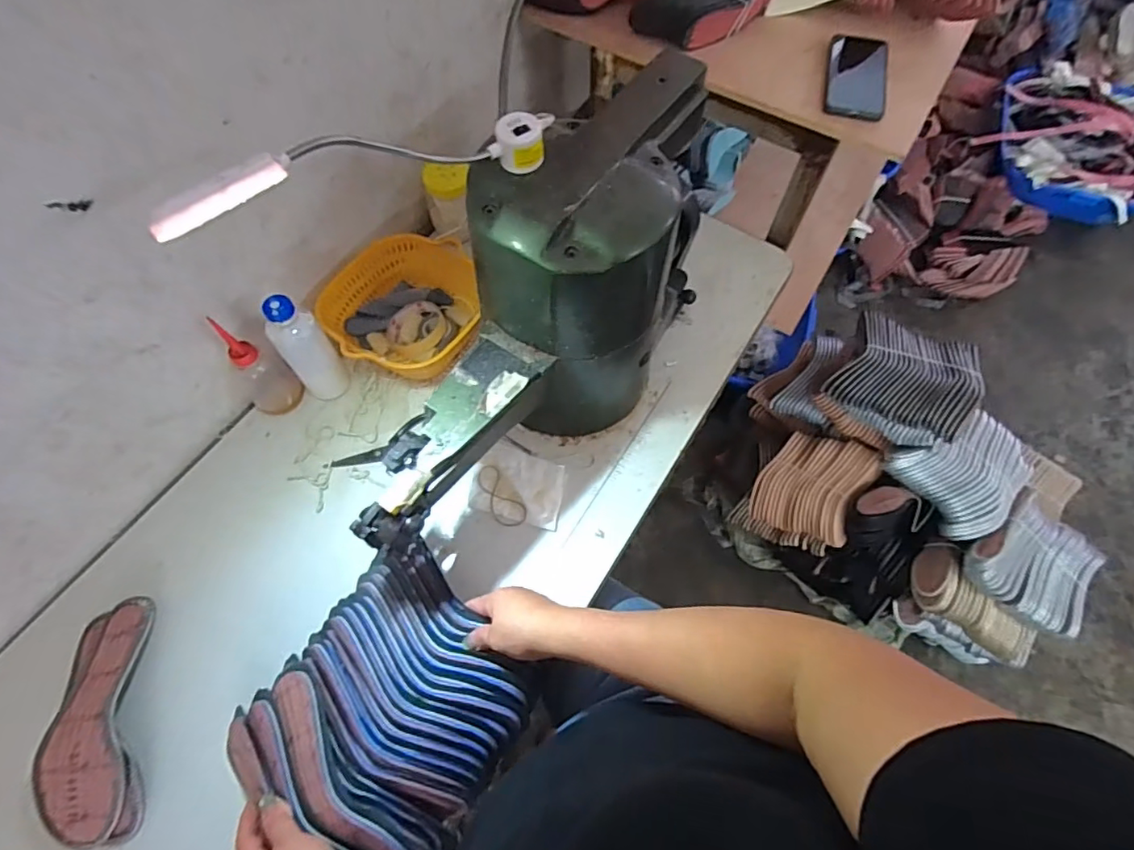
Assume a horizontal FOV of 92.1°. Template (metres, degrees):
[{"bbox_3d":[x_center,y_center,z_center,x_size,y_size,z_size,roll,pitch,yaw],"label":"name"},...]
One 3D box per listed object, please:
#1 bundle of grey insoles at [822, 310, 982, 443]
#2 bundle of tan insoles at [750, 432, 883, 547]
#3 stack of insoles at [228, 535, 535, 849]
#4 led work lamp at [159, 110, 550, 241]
[{"bbox_3d":[0.673,-0.101,1.078,0.235,0.083,0.194,30,69,14],"label":"bundle of grey insoles"},{"bbox_3d":[0.551,0.139,1.248,0.212,0.150,0.223,24,67,12],"label":"bundle of tan insoles"},{"bbox_3d":[-0.182,0.277,0.544,0.224,0.046,0.264,34,69,16],"label":"stack of insoles"},{"bbox_3d":[-0.123,-0.197,0.404,0.049,0.047,0.338,43,48,19],"label":"led work lamp"}]

